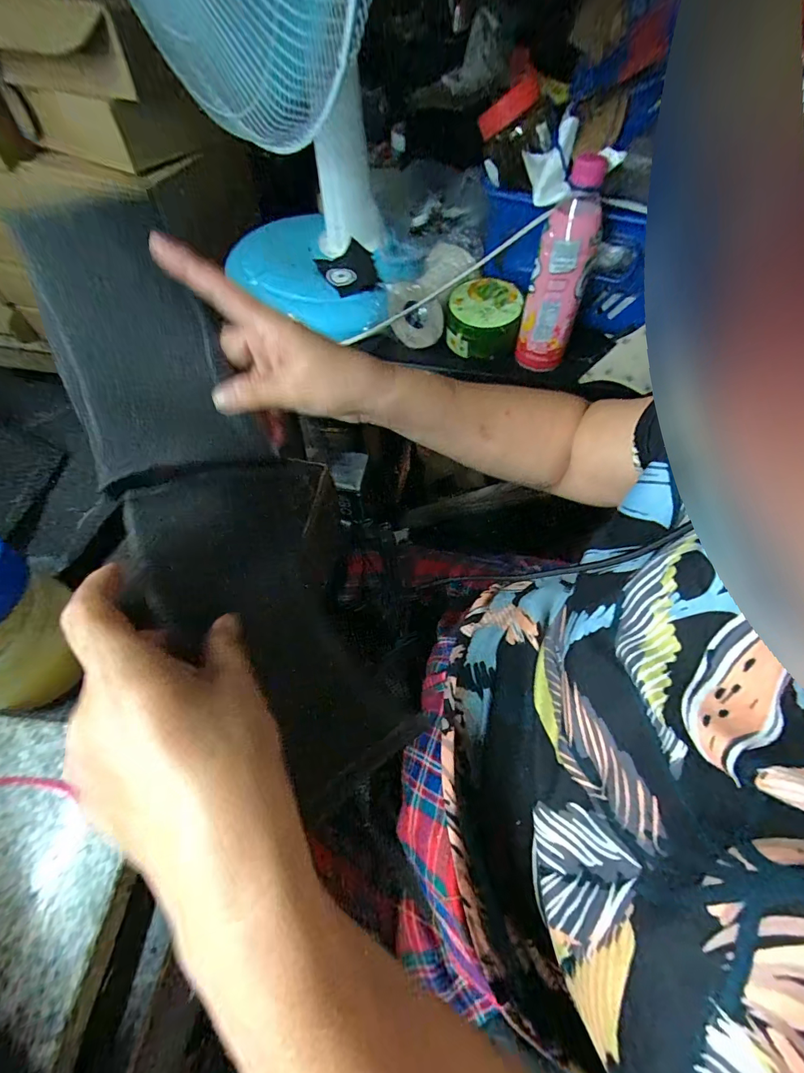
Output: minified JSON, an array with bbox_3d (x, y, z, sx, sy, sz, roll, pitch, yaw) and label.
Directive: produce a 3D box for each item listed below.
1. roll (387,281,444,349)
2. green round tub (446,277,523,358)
[{"bbox_3d":[0.018,-0.300,0.570,0.072,0.076,0.032,-1,60,0],"label":"roll"},{"bbox_3d":[0.110,-0.297,0.565,0.091,0.058,0.091,0,60,0],"label":"green round tub"}]

